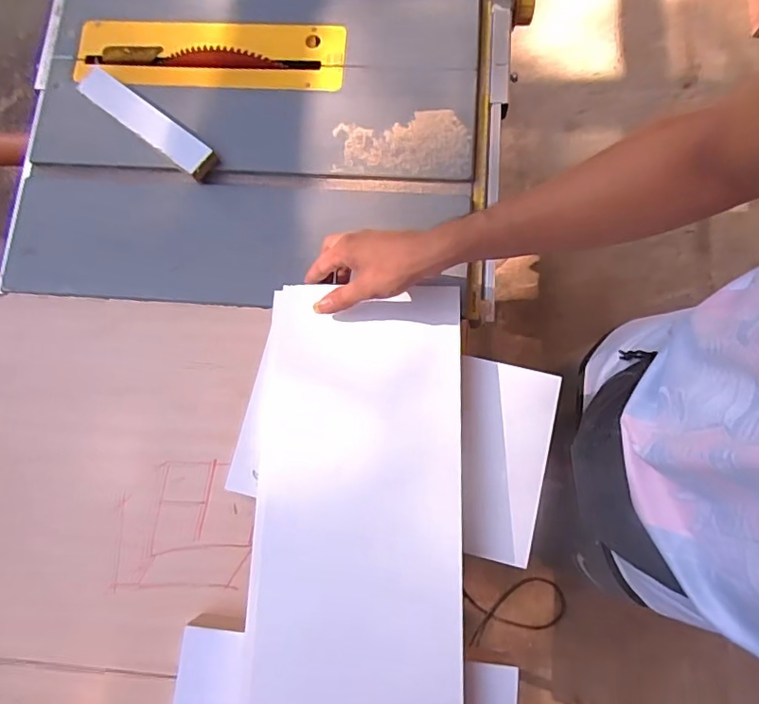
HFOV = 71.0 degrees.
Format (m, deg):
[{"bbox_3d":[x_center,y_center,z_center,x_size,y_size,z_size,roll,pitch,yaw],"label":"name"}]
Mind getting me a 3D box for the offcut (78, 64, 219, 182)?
[{"bbox_3d":[-0.288,-0.287,0.662,0.205,0.024,0.042,37,83,7],"label":"offcut"}]

